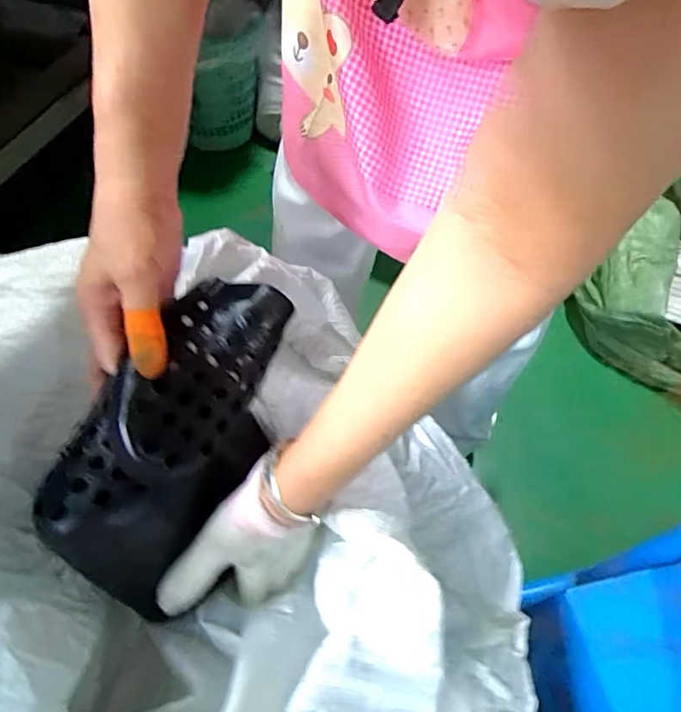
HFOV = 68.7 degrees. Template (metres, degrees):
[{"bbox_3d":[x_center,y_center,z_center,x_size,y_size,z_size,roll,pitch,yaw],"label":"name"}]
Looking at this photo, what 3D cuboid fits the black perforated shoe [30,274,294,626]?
[{"bbox_3d":[-0.118,0.060,0.334,0.107,0.088,0.244,28,90,14],"label":"black perforated shoe"}]

